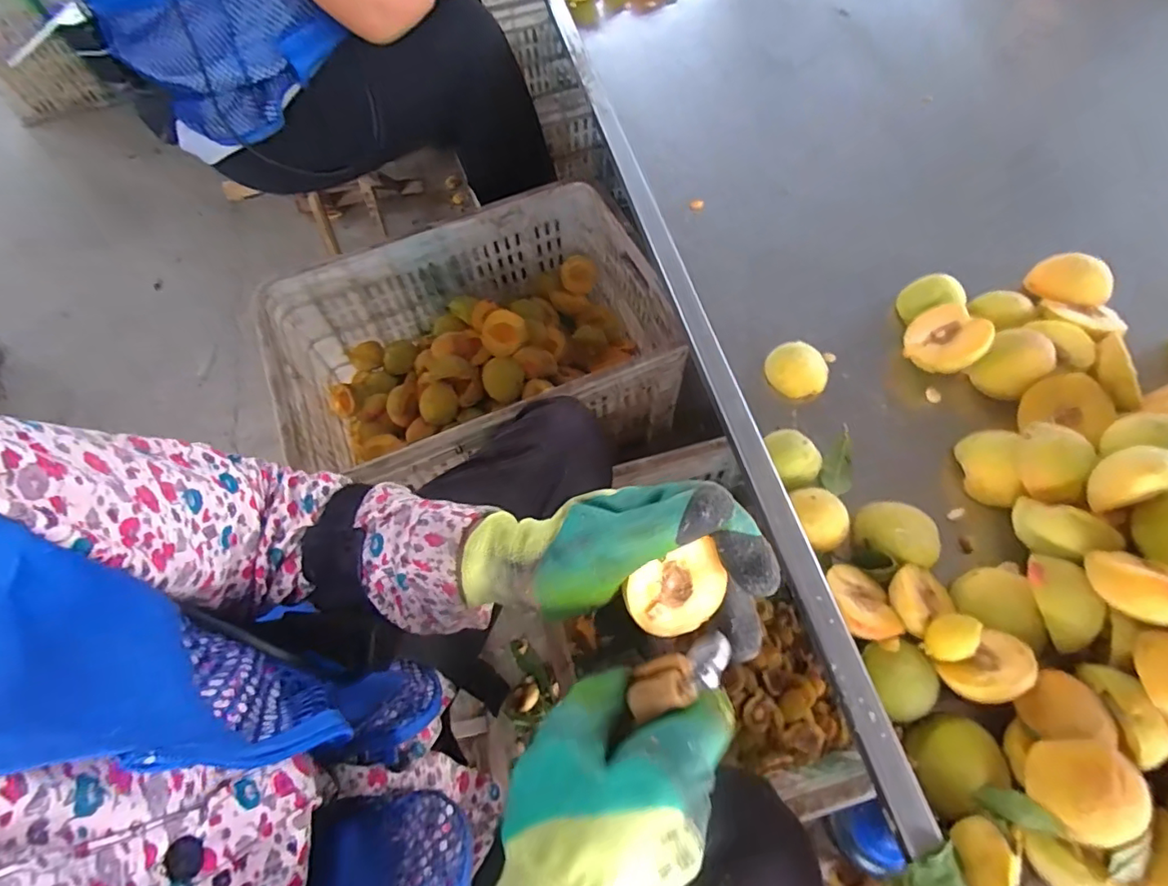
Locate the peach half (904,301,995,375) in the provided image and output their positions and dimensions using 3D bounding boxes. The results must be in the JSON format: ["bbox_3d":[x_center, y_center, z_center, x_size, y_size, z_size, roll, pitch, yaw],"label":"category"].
[{"bbox_3d":[0.336,-0.093,0.509,0.066,0.030,0.066,-16,56,26],"label":"peach half"}]

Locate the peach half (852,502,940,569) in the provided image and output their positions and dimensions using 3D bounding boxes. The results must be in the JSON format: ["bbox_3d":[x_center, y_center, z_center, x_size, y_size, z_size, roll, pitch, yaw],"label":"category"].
[{"bbox_3d":[0.247,0.074,0.445,0.055,0.034,0.057,-1,64,2],"label":"peach half"}]

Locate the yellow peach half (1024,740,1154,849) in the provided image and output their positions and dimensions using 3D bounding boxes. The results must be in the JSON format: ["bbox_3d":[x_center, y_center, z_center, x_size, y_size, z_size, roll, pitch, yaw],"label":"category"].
[{"bbox_3d":[0.292,0.203,0.322,0.051,0.030,0.051,2,64,4],"label":"yellow peach half"}]

